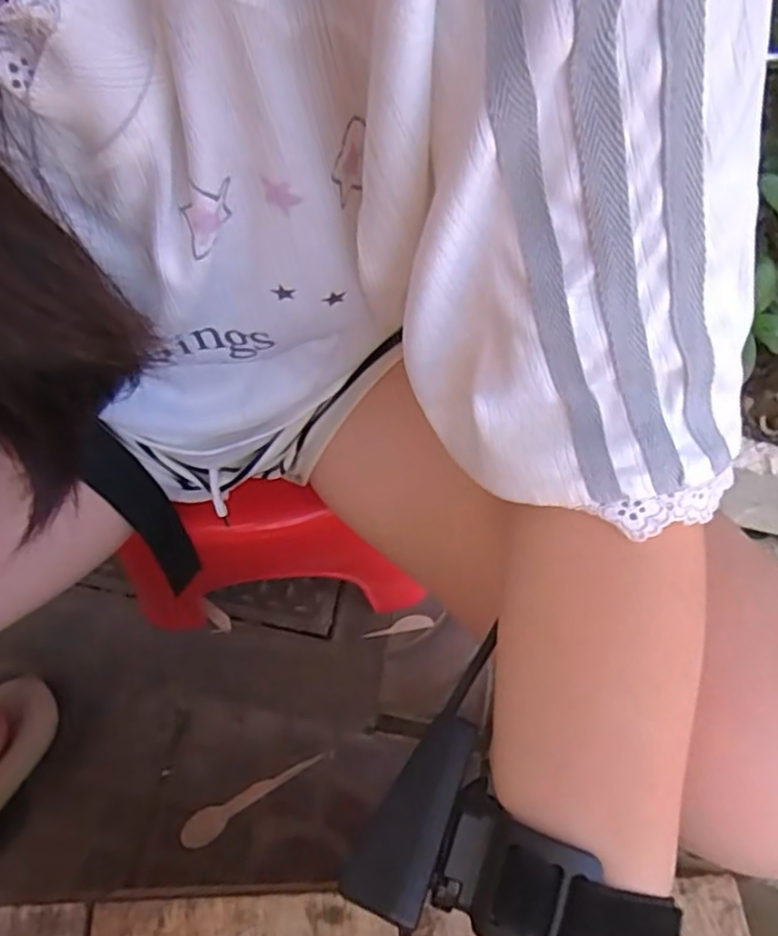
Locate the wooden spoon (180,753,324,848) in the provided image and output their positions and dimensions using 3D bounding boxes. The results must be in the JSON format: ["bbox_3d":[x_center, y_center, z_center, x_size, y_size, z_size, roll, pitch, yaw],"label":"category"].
[{"bbox_3d":[-0.133,0.326,0.677,0.147,0.010,0.029,-24,70,-12],"label":"wooden spoon"}]

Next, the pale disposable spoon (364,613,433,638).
[{"bbox_3d":[0.010,0.172,0.753,0.075,0.004,0.016,-12,70,3],"label":"pale disposable spoon"}]

